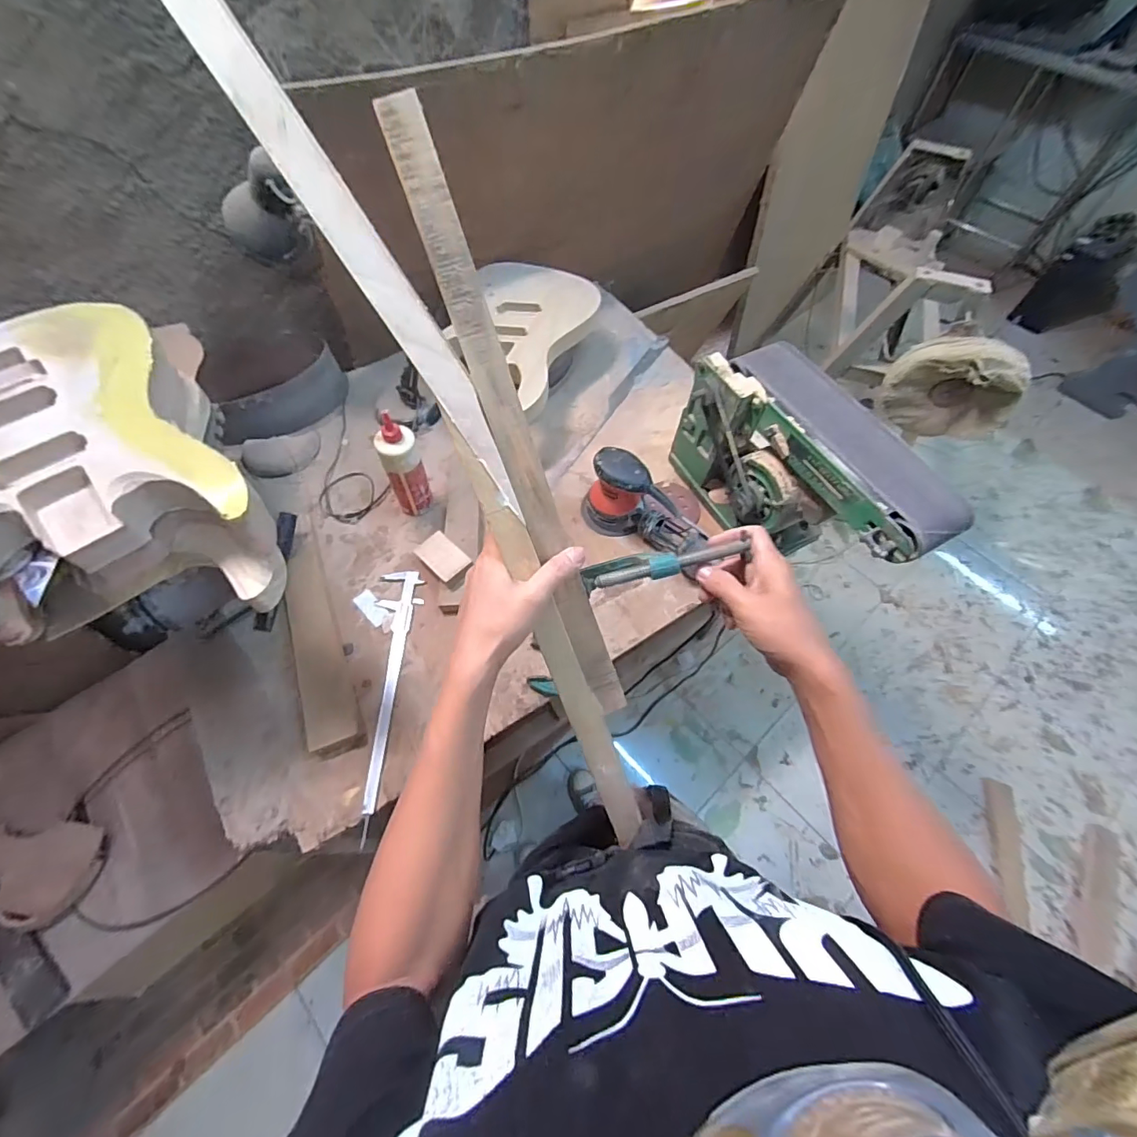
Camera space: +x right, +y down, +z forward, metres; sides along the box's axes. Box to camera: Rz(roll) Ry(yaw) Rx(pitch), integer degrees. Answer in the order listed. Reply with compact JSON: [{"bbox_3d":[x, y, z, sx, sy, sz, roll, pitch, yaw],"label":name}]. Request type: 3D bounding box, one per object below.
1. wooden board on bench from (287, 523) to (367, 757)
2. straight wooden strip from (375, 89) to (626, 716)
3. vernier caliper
[{"bbox_3d":[-0.428,0.099,0.824,0.070,0.035,0.424,-20,65,-12],"label":"wooden board on bench"},{"bbox_3d":[-0.036,-0.085,0.408,0.033,0.013,0.496,-25,110,-15],"label":"straight wooden strip"},{"bbox_3d":[-0.289,0.196,0.793,0.069,0.014,0.419,-2,62,-3],"label":"vernier caliper"}]

